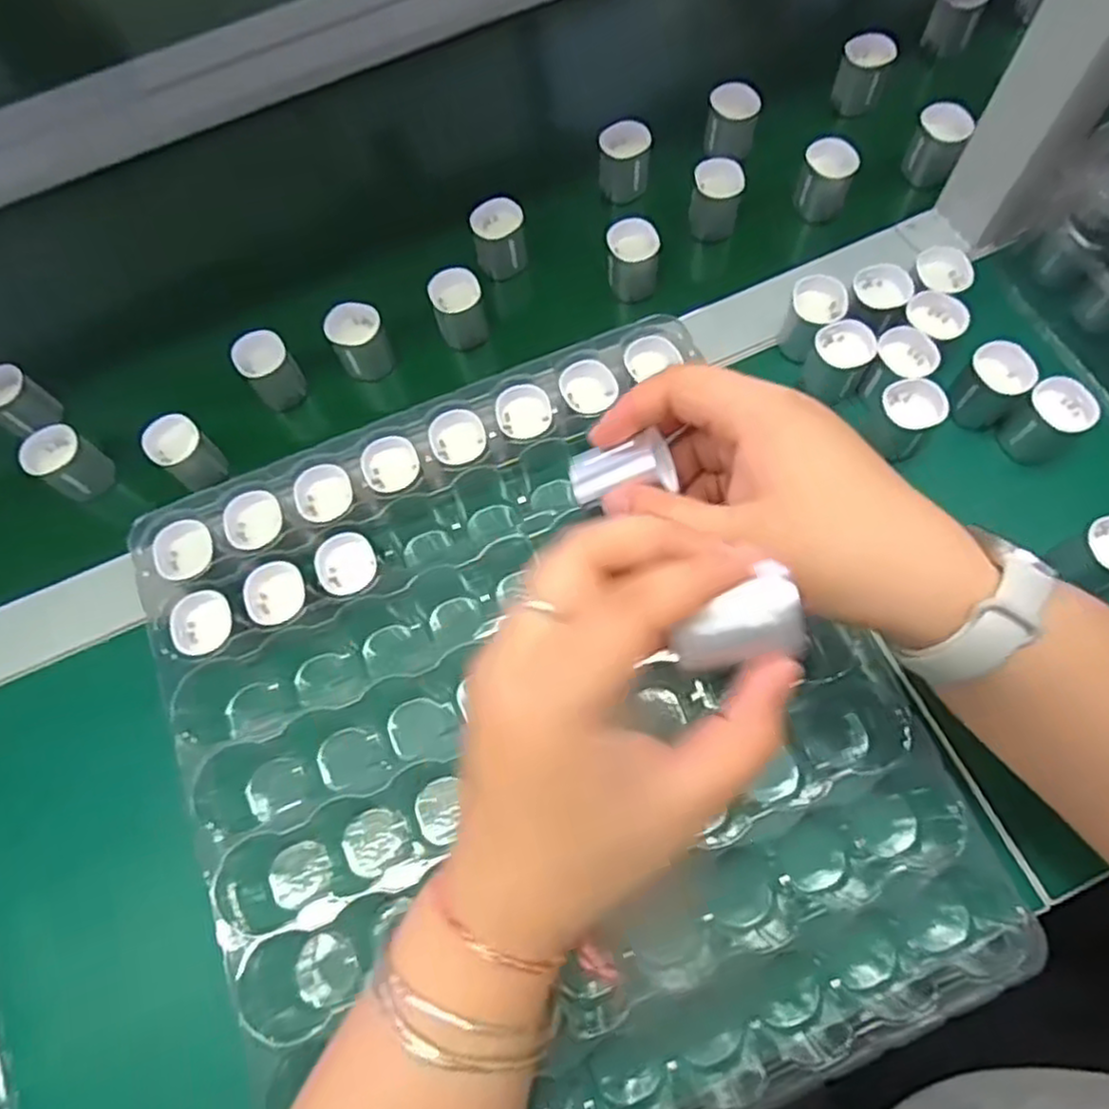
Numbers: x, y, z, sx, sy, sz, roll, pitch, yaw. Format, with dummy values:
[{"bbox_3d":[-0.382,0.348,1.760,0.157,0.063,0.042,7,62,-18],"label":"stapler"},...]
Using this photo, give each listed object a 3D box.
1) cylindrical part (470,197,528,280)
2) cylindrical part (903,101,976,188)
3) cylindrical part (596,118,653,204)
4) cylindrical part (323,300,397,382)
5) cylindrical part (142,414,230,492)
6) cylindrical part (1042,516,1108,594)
[{"bbox_3d":[-0.033,-0.192,0.446,0.030,0.035,0.029,-1,70,2],"label":"cylindrical part"},{"bbox_3d":[0.234,-0.251,0.450,0.029,0.039,0.033,26,73,12],"label":"cylindrical part"},{"bbox_3d":[0.044,-0.248,0.462,0.031,0.033,0.030,-1,70,2],"label":"cylindrical part"},{"bbox_3d":[-0.111,-0.123,0.424,0.031,0.033,0.030,-1,70,2],"label":"cylindrical part"},{"bbox_3d":[-0.202,-0.056,0.401,0.029,0.034,0.028,-1,70,2],"label":"cylindrical part"},{"bbox_3d":[0.259,0.002,0.349,0.029,0.041,0.030,-1,70,2],"label":"cylindrical part"}]

